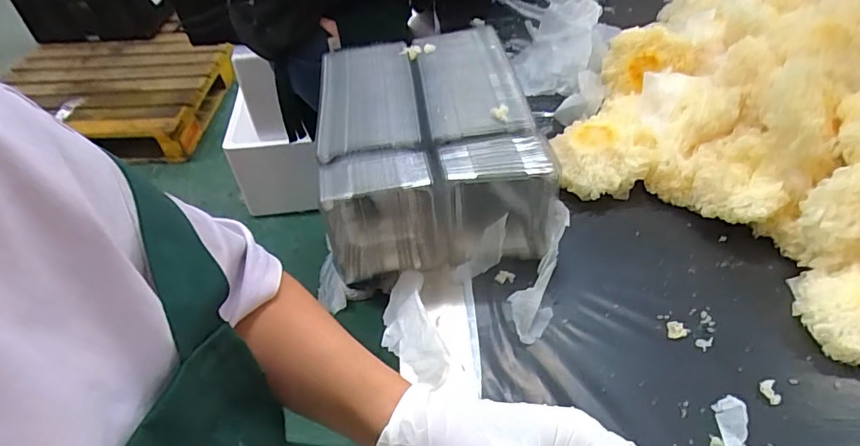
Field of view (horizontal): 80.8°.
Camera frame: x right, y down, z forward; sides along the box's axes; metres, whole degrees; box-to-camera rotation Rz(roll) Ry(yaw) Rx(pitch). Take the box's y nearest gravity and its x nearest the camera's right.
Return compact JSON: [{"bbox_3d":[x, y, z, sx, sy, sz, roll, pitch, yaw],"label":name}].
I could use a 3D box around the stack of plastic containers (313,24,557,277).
[{"bbox_3d":[-0.006,-0.096,0.629,0.251,0.140,0.354,-8,46,-4],"label":"stack of plastic containers"}]

